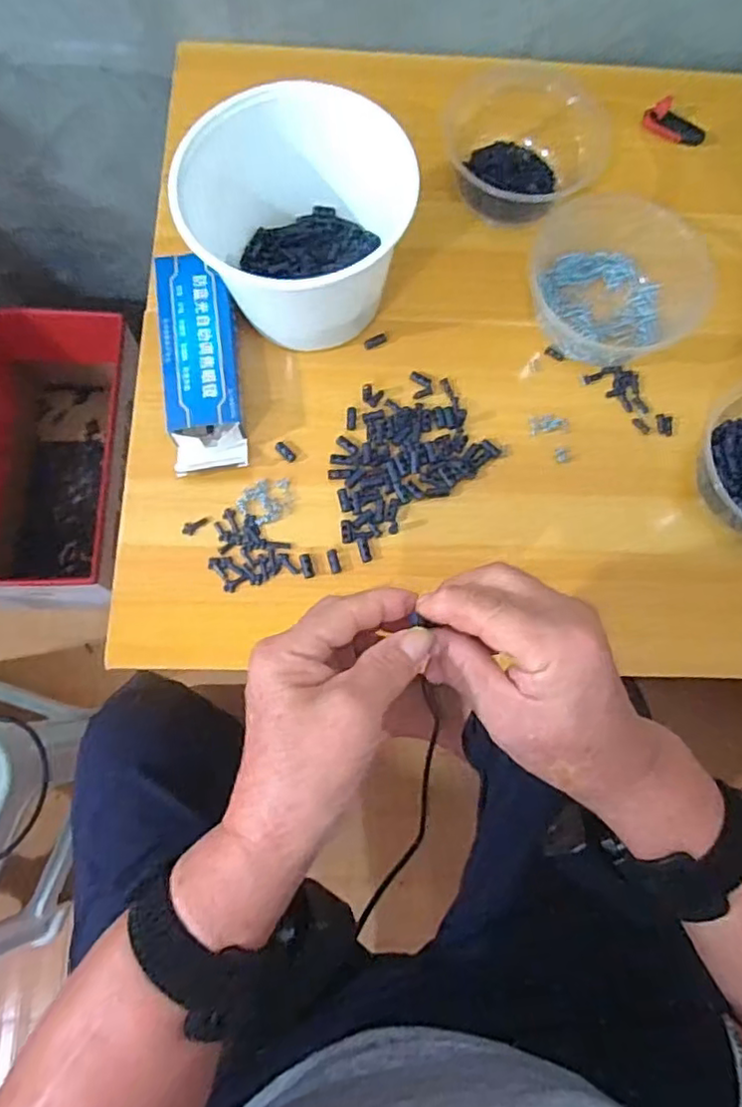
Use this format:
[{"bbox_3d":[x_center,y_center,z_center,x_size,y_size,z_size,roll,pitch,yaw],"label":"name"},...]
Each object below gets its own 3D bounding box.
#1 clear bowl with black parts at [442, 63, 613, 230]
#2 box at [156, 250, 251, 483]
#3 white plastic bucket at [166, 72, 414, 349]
[{"bbox_3d":[0.132,-0.370,0.541,0.137,0.048,0.139,-1,76,-4],"label":"clear bowl with black parts"},{"bbox_3d":[-0.133,-0.152,0.495,0.058,0.030,0.173,-6,76,-5],"label":"box"},{"bbox_3d":[-0.059,-0.247,0.476,0.144,0.117,0.140,1,76,-3],"label":"white plastic bucket"}]

